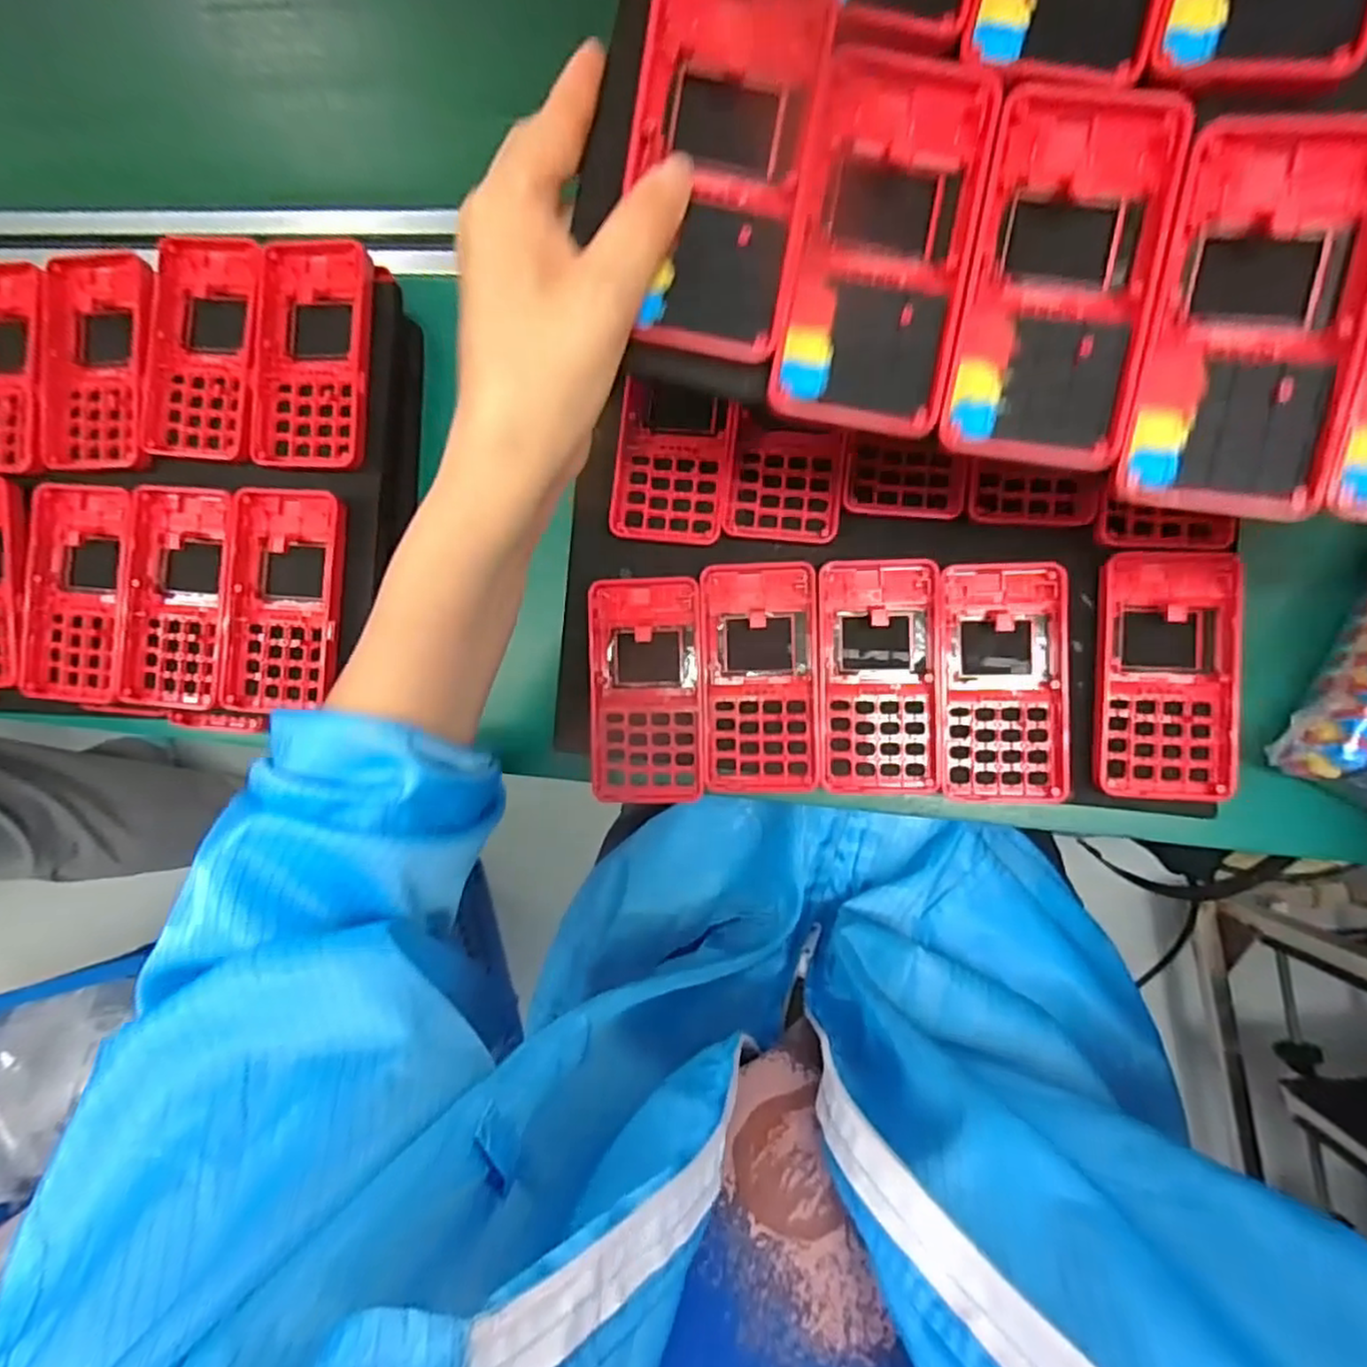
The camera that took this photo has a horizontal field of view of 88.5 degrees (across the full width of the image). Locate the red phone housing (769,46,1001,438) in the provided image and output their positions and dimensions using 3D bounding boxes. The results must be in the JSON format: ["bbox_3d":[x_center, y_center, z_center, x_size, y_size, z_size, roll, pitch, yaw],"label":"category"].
[{"bbox_3d":[0.071,-0.154,0.249,0.060,0.020,0.123,10,89,8],"label":"red phone housing"}]

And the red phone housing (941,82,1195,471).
[{"bbox_3d":[0.133,-0.144,0.246,0.062,0.017,0.127,10,88,8],"label":"red phone housing"}]

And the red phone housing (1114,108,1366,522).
[{"bbox_3d":[0.190,-0.124,0.233,0.062,0.024,0.129,10,88,8],"label":"red phone housing"}]

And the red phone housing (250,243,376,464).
[{"bbox_3d":[-0.203,-0.179,0.389,0.064,0.019,0.124,6,88,8],"label":"red phone housing"}]

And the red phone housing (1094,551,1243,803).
[{"bbox_3d":[0.241,-0.004,0.351,0.062,0.015,0.122,1,87,8],"label":"red phone housing"}]

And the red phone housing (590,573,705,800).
[{"bbox_3d":[-0.020,0.004,0.387,0.061,0.015,0.124,-1,87,7],"label":"red phone housing"}]

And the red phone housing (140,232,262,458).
[{"bbox_3d":[-0.268,-0.188,0.396,0.069,0.017,0.125,5,88,8],"label":"red phone housing"}]

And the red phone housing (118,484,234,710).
[{"bbox_3d":[-0.283,-0.049,0.393,0.063,0.012,0.124,4,88,8],"label":"red phone housing"}]

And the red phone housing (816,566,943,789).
[{"bbox_3d":[0.103,-0.004,0.369,0.061,0.012,0.122,-1,87,7],"label":"red phone housing"}]

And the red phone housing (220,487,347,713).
[{"bbox_3d":[-0.219,-0.046,0.385,0.064,0.013,0.122,4,88,8],"label":"red phone housing"}]

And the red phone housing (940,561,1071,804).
[{"bbox_3d":[0.165,-0.001,0.361,0.060,0.014,0.122,-1,87,7],"label":"red phone housing"}]

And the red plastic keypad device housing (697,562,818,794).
[{"bbox_3d":[0.042,-0.004,0.379,0.061,0.012,0.123,-2,87,7],"label":"red plastic keypad device housing"}]

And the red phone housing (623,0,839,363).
[{"bbox_3d":[0.013,-0.180,0.246,0.061,0.014,0.124,10,94,-3],"label":"red phone housing"}]

